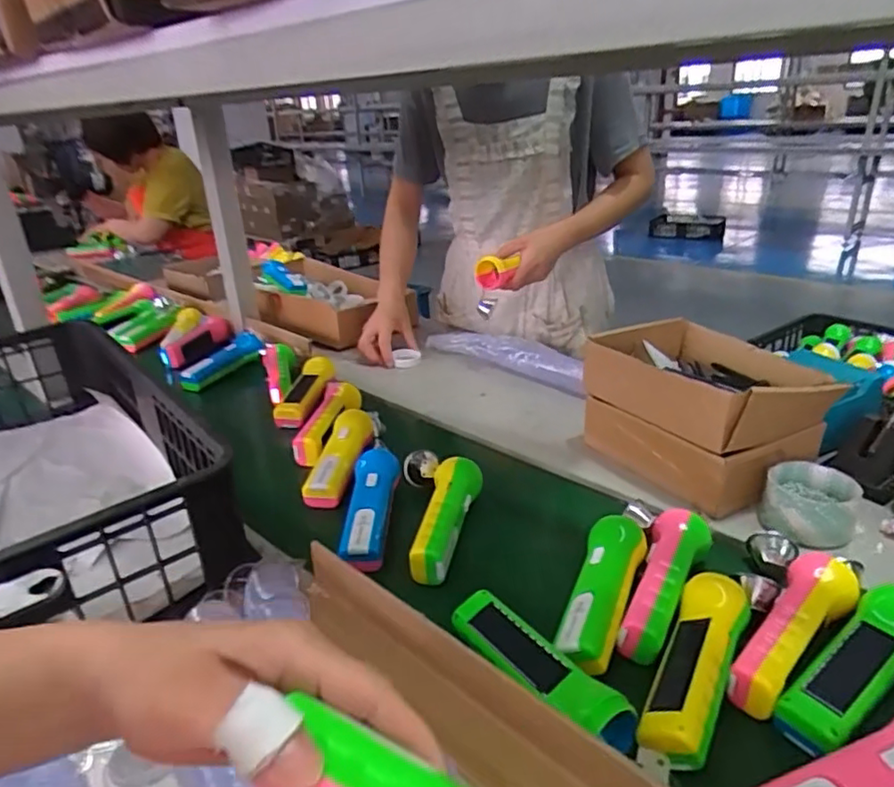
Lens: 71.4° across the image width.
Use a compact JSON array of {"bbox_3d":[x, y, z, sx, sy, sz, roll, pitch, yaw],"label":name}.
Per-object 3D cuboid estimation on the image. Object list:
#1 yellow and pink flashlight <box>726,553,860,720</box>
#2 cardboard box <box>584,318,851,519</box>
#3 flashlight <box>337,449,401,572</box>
[{"bbox_3d":[0.272,0.181,0.480,0.047,0.038,0.159,19,32,40],"label":"yellow and pink flashlight"},{"bbox_3d":[0.310,0.009,0.735,0.208,0.130,0.221,-15,27,-25],"label":"cardboard box"},{"bbox_3d":[-0.080,0.115,0.649,0.047,0.040,0.159,-2,24,1],"label":"flashlight"}]

